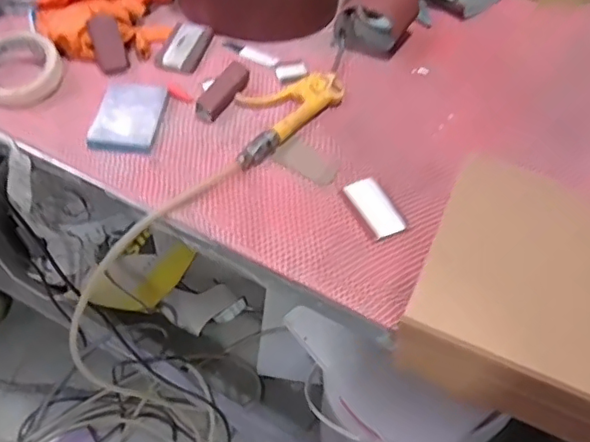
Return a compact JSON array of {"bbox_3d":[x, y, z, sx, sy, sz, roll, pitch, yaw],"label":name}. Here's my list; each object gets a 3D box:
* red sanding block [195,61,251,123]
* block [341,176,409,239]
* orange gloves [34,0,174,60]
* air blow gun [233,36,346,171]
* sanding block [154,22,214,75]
[{"bbox_3d":[-0.082,-0.149,0.645,0.030,0.020,0.081,30,71,17],"label":"red sanding block"},{"bbox_3d":[0.081,-0.013,0.570,0.039,0.012,0.071,-19,56,-17],"label":"block"},{"bbox_3d":[-0.230,-0.254,0.706,0.167,0.049,0.120,-28,59,-22],"label":"orange gloves"},{"bbox_3d":[0.003,-0.149,0.660,0.082,0.026,0.236,35,59,21],"label":"air blow gun"},{"bbox_3d":[-0.138,-0.220,0.704,0.049,0.015,0.085,15,53,9],"label":"sanding block"}]

